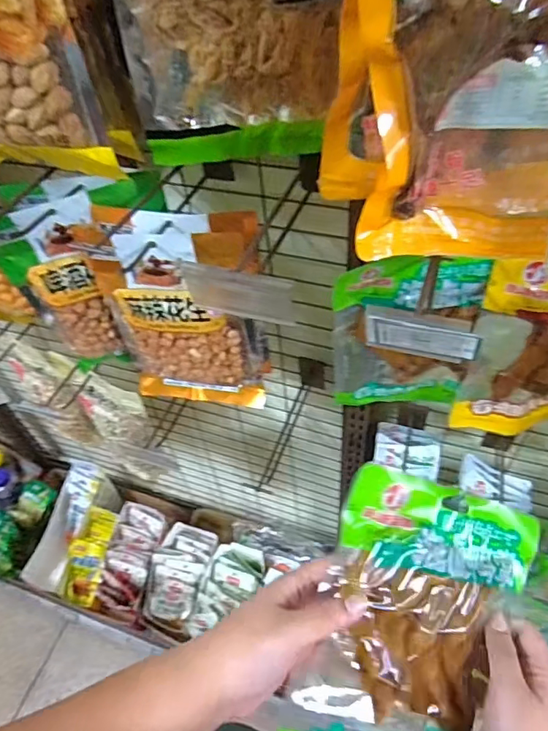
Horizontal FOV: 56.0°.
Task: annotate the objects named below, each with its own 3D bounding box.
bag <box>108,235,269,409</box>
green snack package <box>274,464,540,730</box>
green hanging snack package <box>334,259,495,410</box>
[{"bbox_3d":[-0.093,-0.045,0.549,0.155,0.225,0.051,9,53,13],"label":"bag"},{"bbox_3d":[0.101,0.196,0.366,0.165,0.019,0.218,20,83,-17],"label":"green snack package"},{"bbox_3d":[0.122,-0.019,0.495,0.125,0.199,0.024,3,52,9],"label":"green hanging snack package"}]

